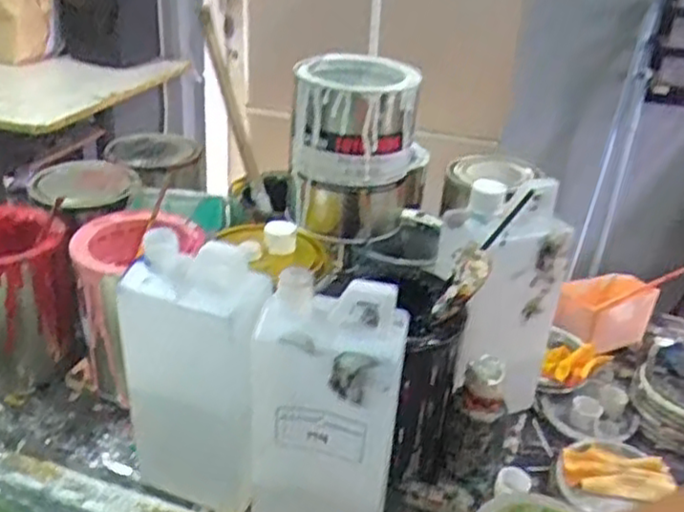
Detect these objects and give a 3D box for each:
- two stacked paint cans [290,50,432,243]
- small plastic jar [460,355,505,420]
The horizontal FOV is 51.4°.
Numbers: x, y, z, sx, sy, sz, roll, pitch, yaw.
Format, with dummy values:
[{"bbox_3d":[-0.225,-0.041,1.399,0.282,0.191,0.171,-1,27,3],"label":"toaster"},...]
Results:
[{"bbox_3d":[0.009,-0.095,0.640,0.107,0.143,0.105,0,29,-8],"label":"two stacked paint cans"},{"bbox_3d":[0.112,0.102,0.558,0.033,0.040,0.032,10,27,9],"label":"small plastic jar"}]

